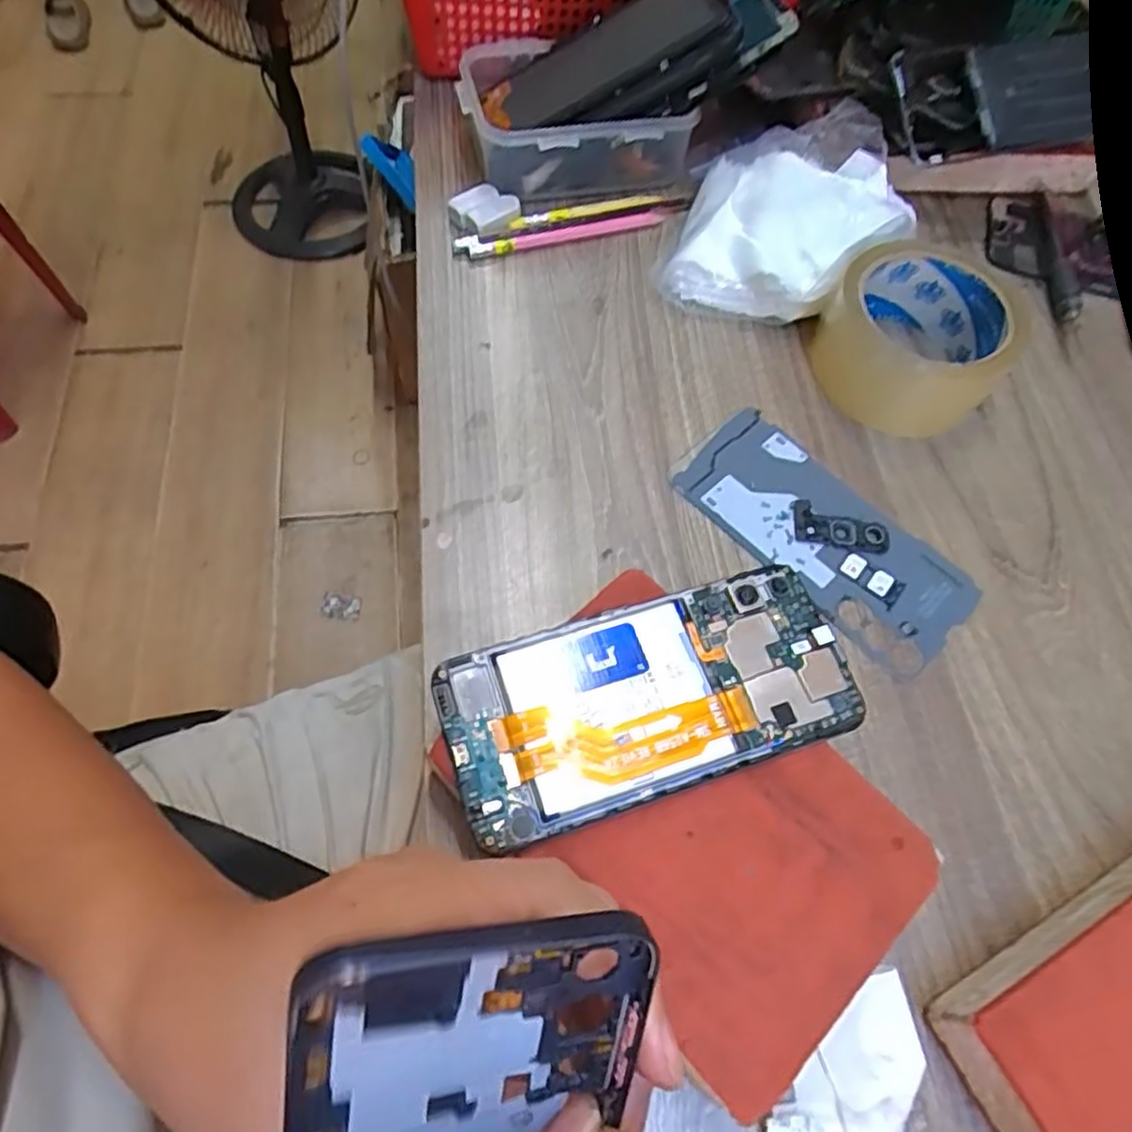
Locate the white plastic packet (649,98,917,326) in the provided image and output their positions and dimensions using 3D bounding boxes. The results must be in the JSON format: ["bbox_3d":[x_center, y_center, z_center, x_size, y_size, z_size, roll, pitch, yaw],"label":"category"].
[{"bbox_3d":[0.139,-0.212,0.442,0.131,0.052,0.145,19,63,6],"label":"white plastic packet"}]

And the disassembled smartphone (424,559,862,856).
[{"bbox_3d":[0.033,0.049,0.277,0.154,0.006,0.072,-16,65,-12],"label":"disassembled smartphone"}]

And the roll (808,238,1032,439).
[{"bbox_3d":[0.192,-0.125,0.401,0.095,0.050,0.095,2,63,-3],"label":"roll"}]

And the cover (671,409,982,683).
[{"bbox_3d":[0.128,-0.017,0.365,0.069,0.004,0.151,-39,72,-21],"label":"cover"}]

